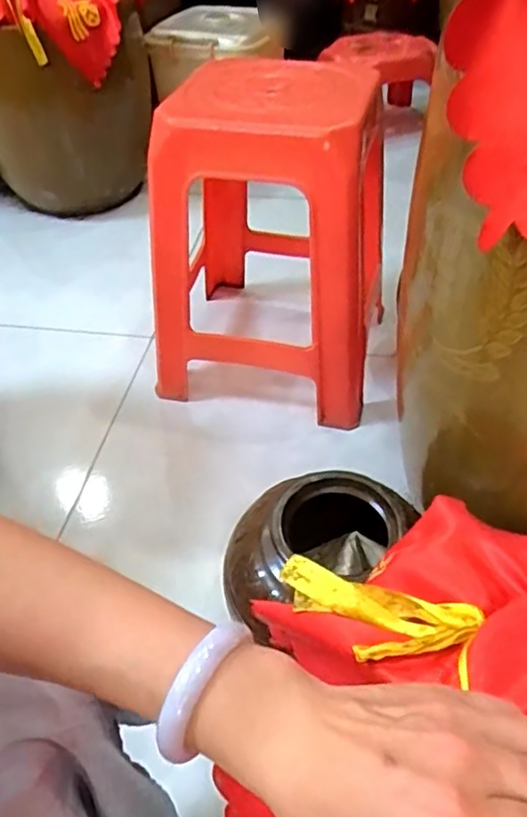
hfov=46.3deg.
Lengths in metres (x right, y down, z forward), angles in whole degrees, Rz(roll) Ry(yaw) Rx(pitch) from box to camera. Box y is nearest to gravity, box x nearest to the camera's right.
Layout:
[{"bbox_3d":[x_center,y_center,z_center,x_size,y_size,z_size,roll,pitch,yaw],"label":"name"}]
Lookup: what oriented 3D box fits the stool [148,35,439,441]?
[{"bbox_3d":[0.020,-0.279,0.986,0.336,0.460,0.348,9,46,11],"label":"stool"}]

